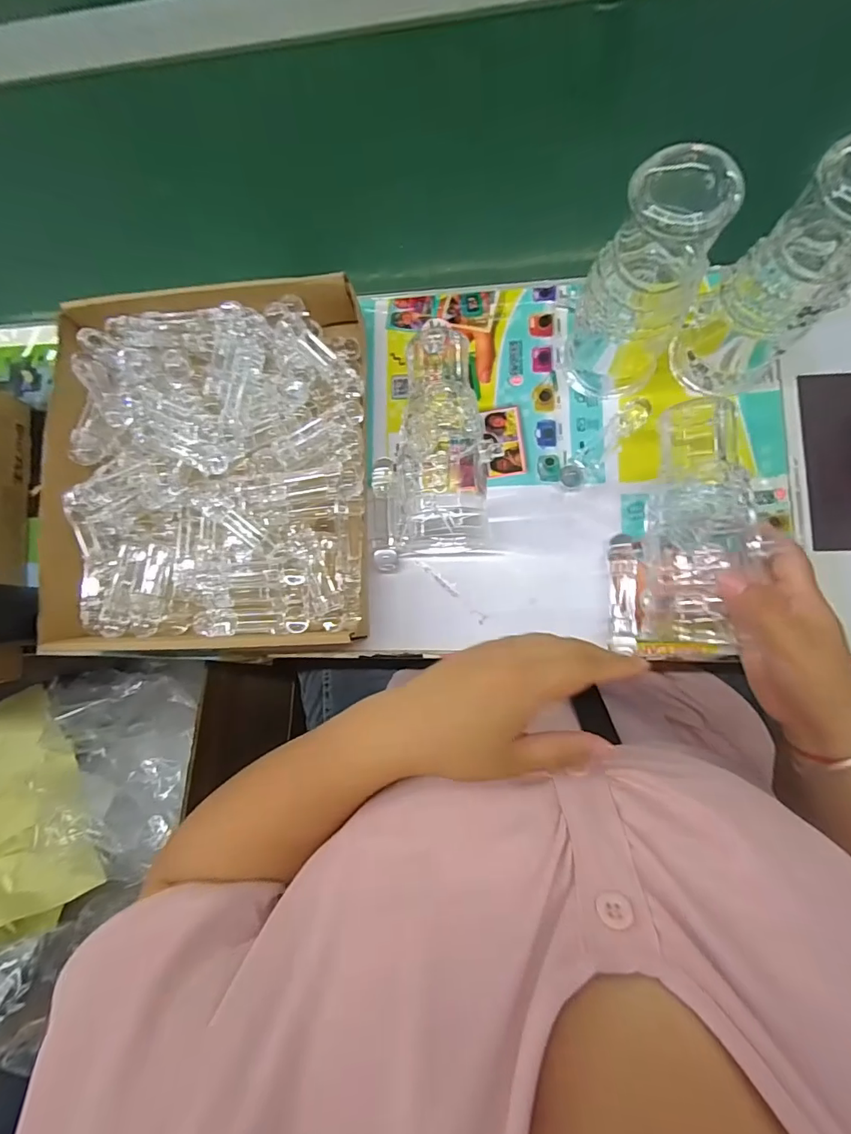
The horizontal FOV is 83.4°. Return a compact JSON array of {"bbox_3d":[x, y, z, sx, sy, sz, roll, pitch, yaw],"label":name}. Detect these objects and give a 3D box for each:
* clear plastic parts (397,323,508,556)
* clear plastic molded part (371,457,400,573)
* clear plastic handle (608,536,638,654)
[{"bbox_3d":[0.019,-0.106,0.392,0.082,0.062,0.184,2,83,7],"label":"clear plastic parts"},{"bbox_3d":[-0.035,-0.045,0.408,0.021,0.028,0.097,-5,82,6],"label":"clear plastic molded part"},{"bbox_3d":[0.157,0.020,0.382,0.021,0.025,0.092,0,83,6],"label":"clear plastic handle"}]

